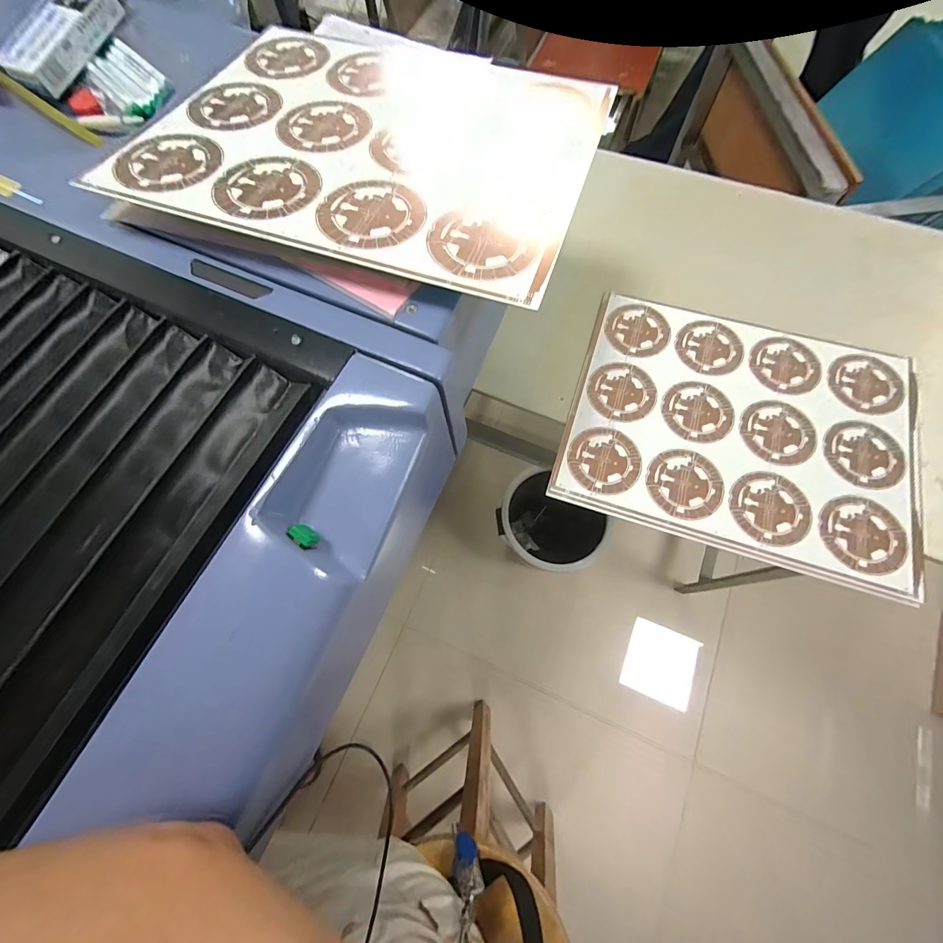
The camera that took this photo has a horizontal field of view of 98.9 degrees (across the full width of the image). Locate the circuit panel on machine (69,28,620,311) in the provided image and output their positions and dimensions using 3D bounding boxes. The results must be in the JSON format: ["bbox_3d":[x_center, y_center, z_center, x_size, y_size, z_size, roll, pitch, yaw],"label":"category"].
[{"bbox_3d":[-0.088,-0.328,0.390,0.405,0.011,0.334,18,66,6],"label":"circuit panel on machine"}]

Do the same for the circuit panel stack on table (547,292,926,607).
[{"bbox_3d":[0.345,-0.062,0.524,0.415,0.020,0.332,17,71,8],"label":"circuit panel stack on table"}]

